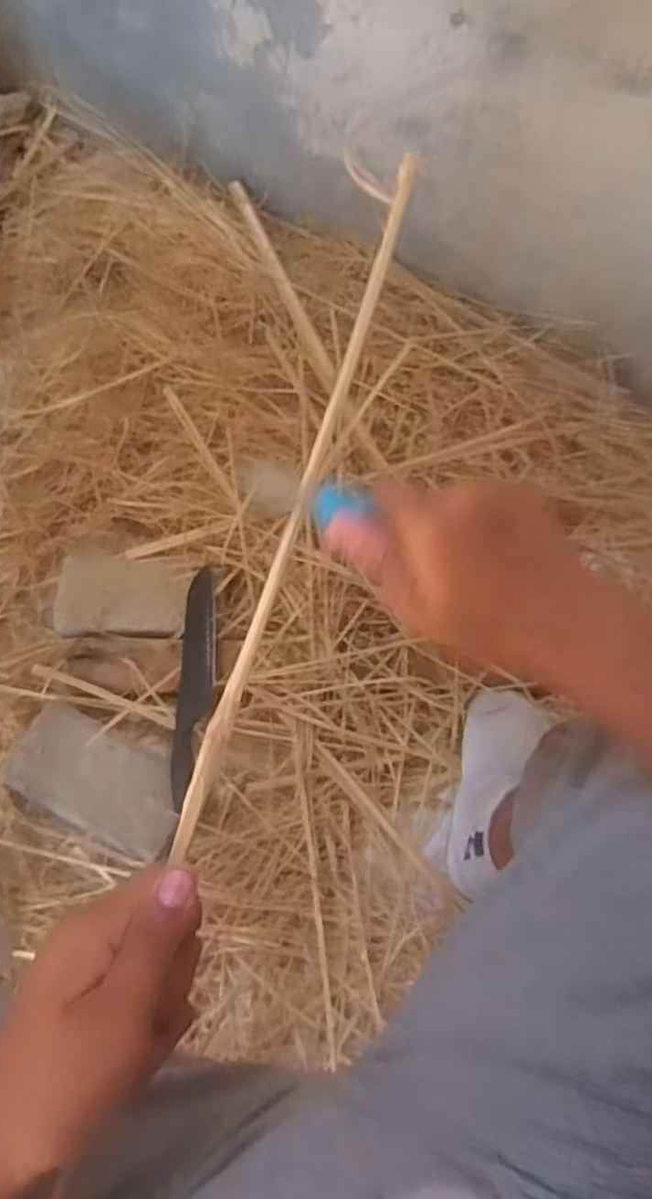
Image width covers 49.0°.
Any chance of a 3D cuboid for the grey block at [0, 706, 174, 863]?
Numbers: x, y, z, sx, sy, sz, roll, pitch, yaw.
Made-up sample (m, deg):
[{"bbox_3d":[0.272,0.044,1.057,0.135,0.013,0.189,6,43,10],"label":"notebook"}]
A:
[{"bbox_3d":[-0.248,0.196,0.791,0.200,0.040,0.110,22,65,13],"label":"grey block"}]

